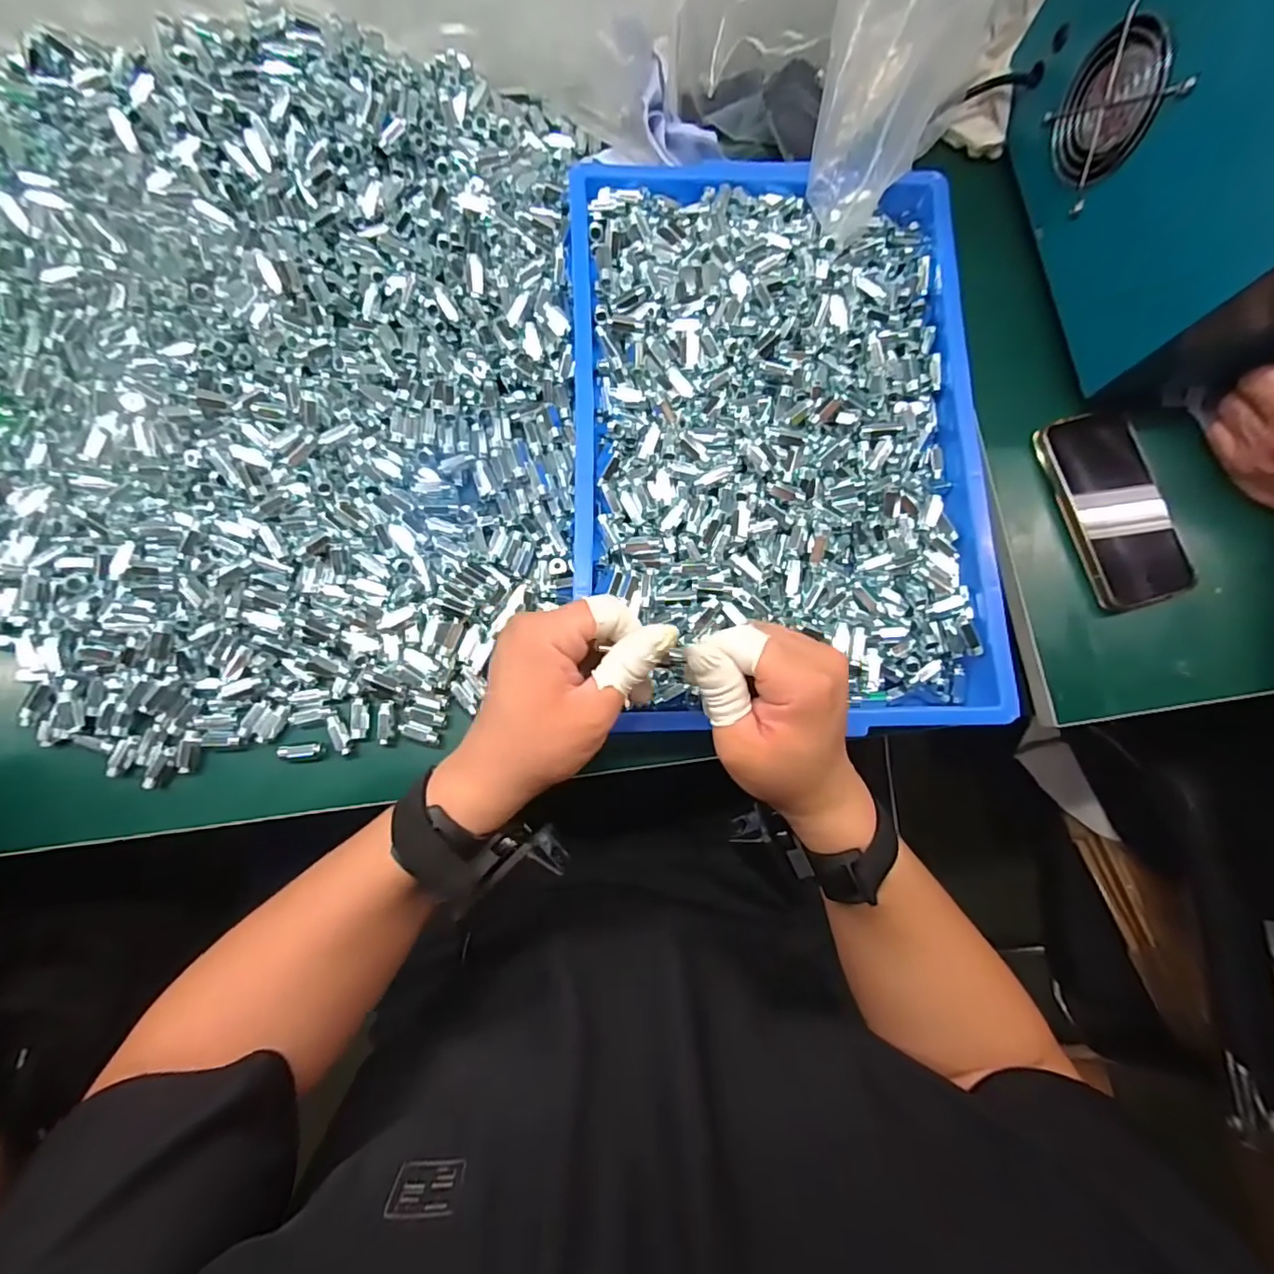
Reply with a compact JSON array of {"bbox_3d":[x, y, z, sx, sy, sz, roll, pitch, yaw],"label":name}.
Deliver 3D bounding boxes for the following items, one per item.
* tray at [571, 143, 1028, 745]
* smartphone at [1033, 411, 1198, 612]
[{"bbox_3d":[0.098,-0.150,0.413,0.282,0.043,0.420,-1,81,-3],"label":"tray"},{"bbox_3d":[0.368,-0.099,0.438,0.075,0.015,0.151,-16,82,-5],"label":"smartphone"}]

